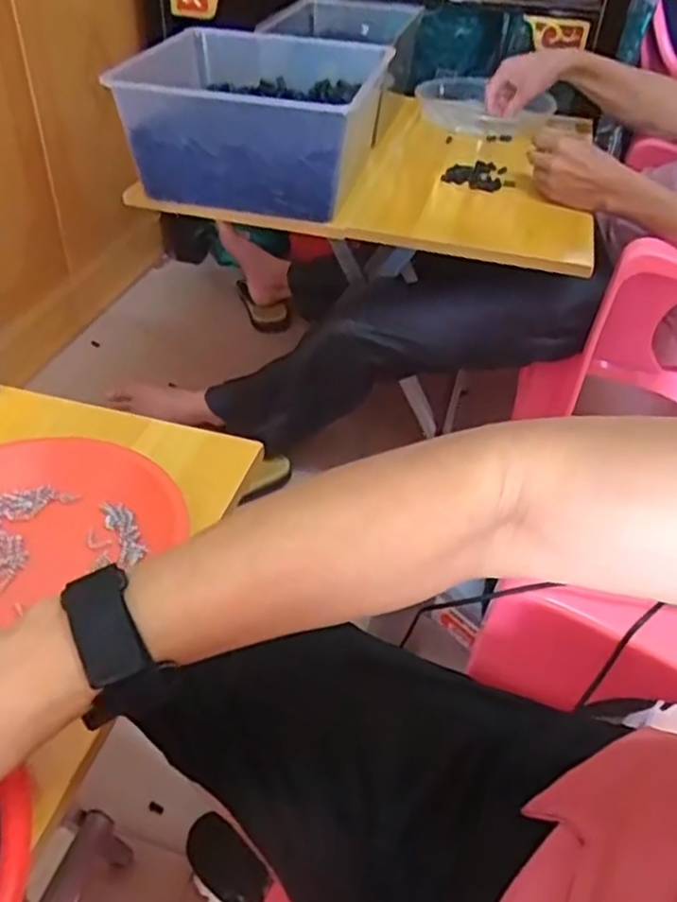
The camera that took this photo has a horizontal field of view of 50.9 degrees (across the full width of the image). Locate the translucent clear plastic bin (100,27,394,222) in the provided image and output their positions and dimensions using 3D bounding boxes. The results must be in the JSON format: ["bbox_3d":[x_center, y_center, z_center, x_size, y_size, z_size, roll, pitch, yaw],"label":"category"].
[{"bbox_3d":[-0.105,-0.438,0.936,0.294,0.139,0.312,13,42,9],"label":"translucent clear plastic bin"}]

